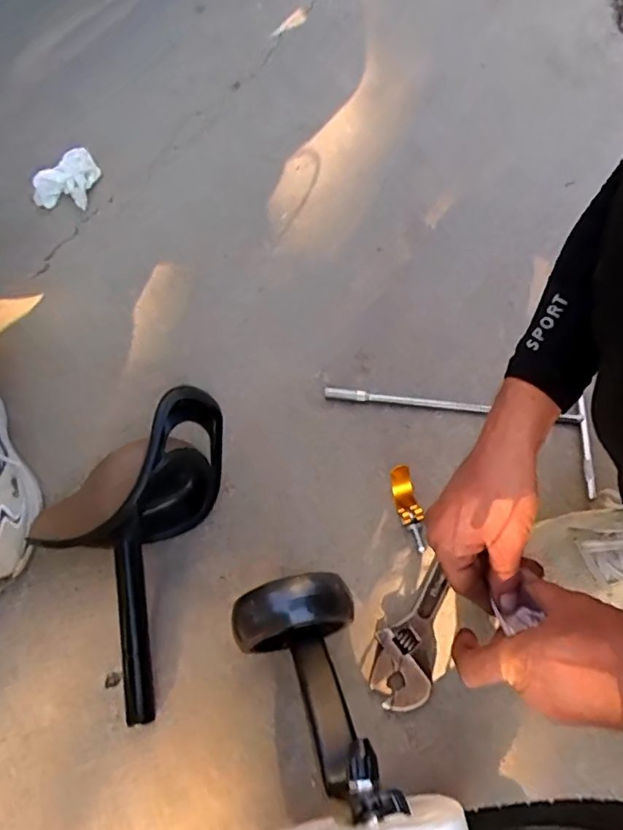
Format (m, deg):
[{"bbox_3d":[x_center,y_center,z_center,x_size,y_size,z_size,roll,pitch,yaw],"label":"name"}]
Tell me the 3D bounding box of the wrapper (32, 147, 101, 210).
[{"bbox_3d":[-0.358,-0.340,0.792,0.103,0.061,0.065,-33,64,-15],"label":"wrapper"}]

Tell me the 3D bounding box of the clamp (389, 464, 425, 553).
[{"bbox_3d":[0.102,0.096,0.546,0.026,0.045,0.078,-18,61,-7],"label":"clamp"}]

